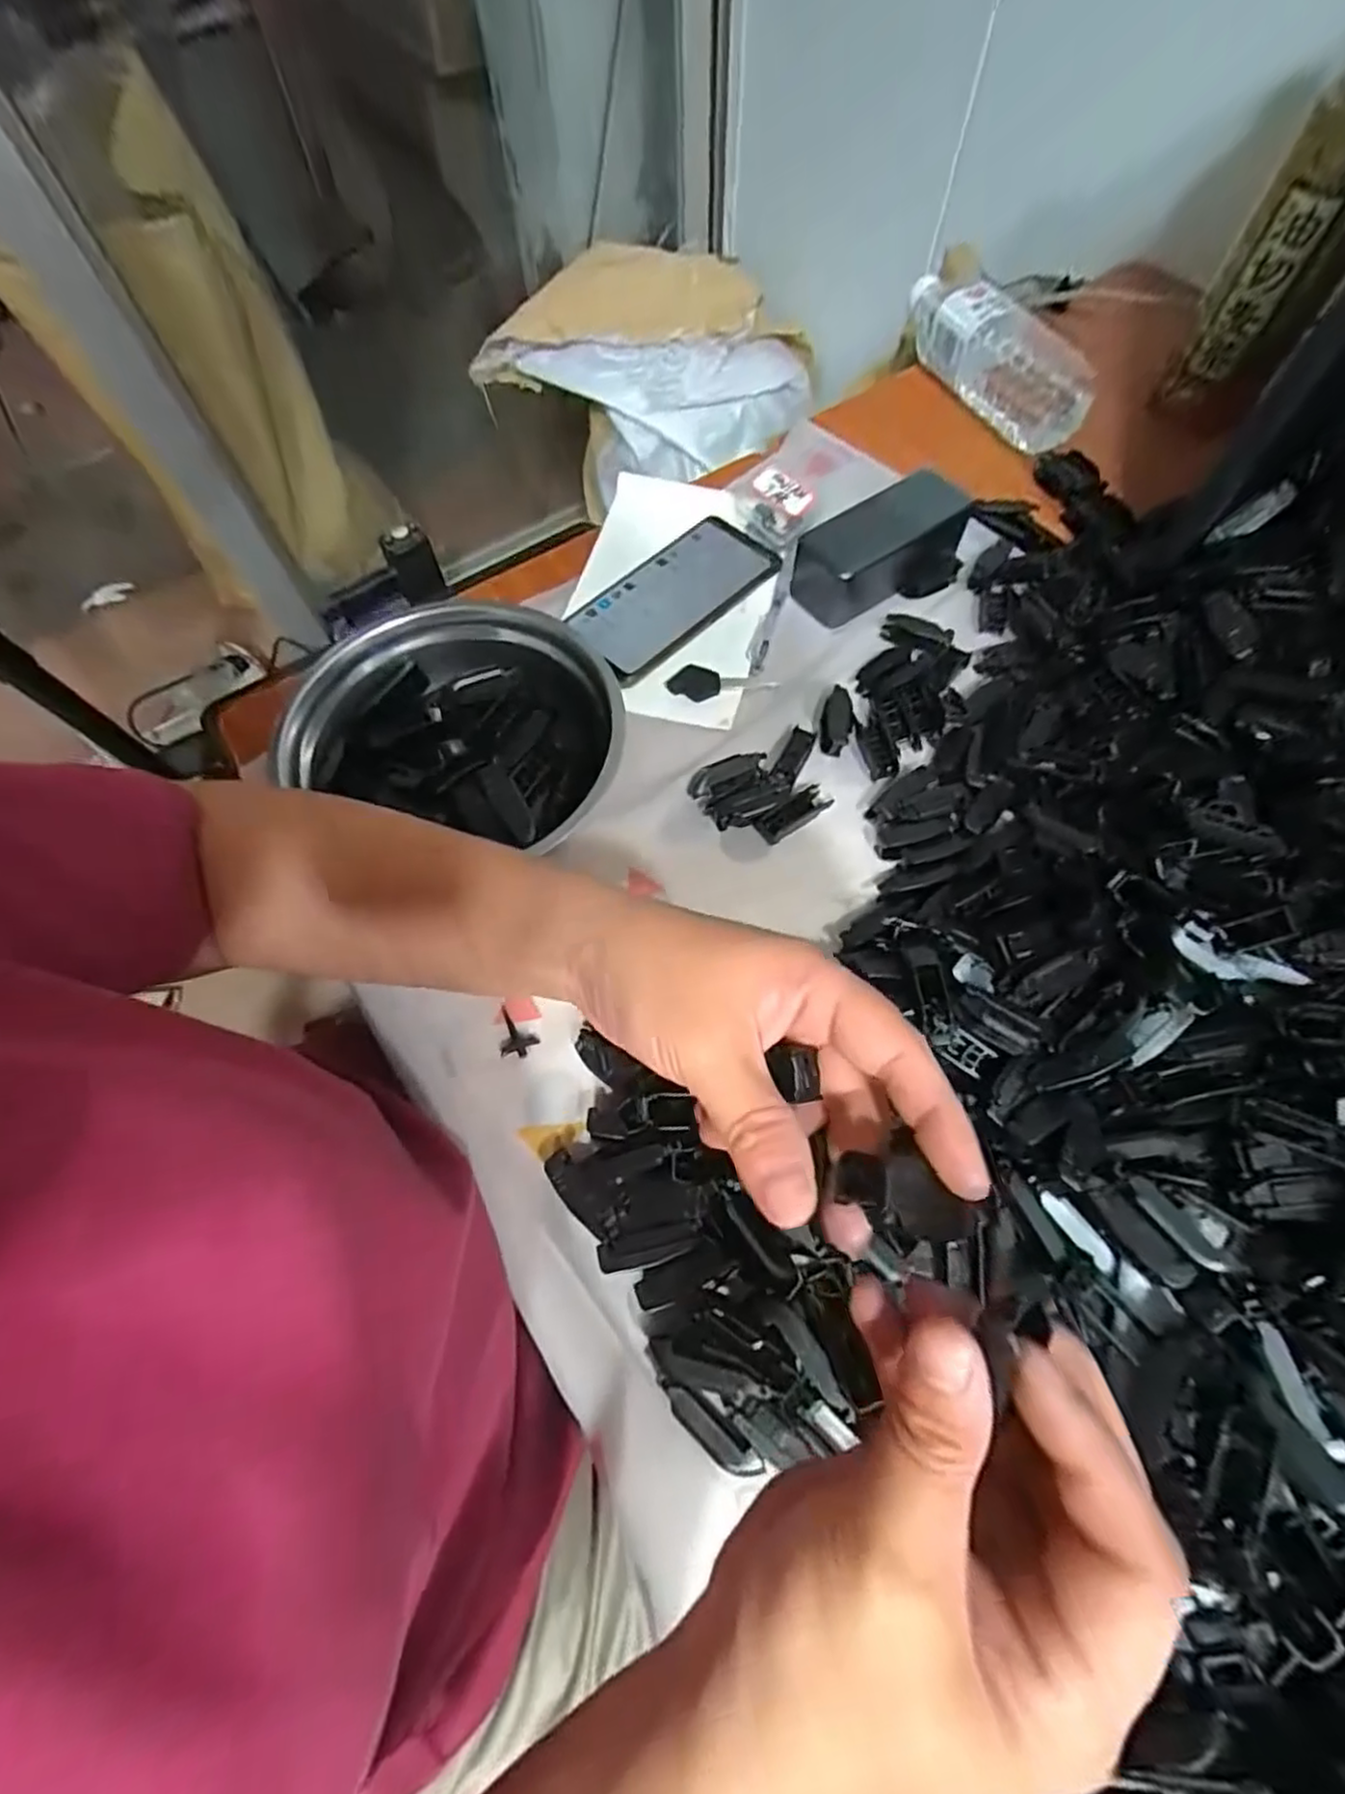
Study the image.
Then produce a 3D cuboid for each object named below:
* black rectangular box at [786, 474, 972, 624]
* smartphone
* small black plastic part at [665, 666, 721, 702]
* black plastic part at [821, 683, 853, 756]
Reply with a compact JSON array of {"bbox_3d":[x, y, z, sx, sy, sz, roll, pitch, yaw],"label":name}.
[{"bbox_3d":[0.152,-0.257,0.493,0.131,0.046,0.055,-33,67,2],"label":"black rectangular box"},{"bbox_3d":[0.003,-0.227,0.507,0.157,0.014,0.075,-39,70,-15],"label":"smartphone"},{"bbox_3d":[0.016,-0.153,0.480,0.037,0.005,0.025,21,68,11],"label":"small black plastic part"},{"bbox_3d":[0.112,-0.121,0.460,0.020,0.008,0.050,10,66,7],"label":"black plastic part"}]

